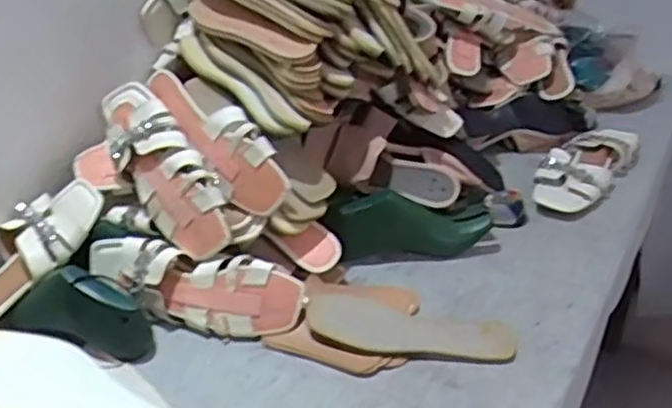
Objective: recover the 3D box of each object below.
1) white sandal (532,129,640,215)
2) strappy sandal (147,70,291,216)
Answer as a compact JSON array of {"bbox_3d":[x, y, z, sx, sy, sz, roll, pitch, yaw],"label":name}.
[{"bbox_3d":[0.394,-0.059,1.129,0.102,0.057,0.259,22,40,32],"label":"white sandal"},{"bbox_3d":[-0.153,-0.085,0.918,0.236,0.096,0.052,44,45,7],"label":"strappy sandal"}]

